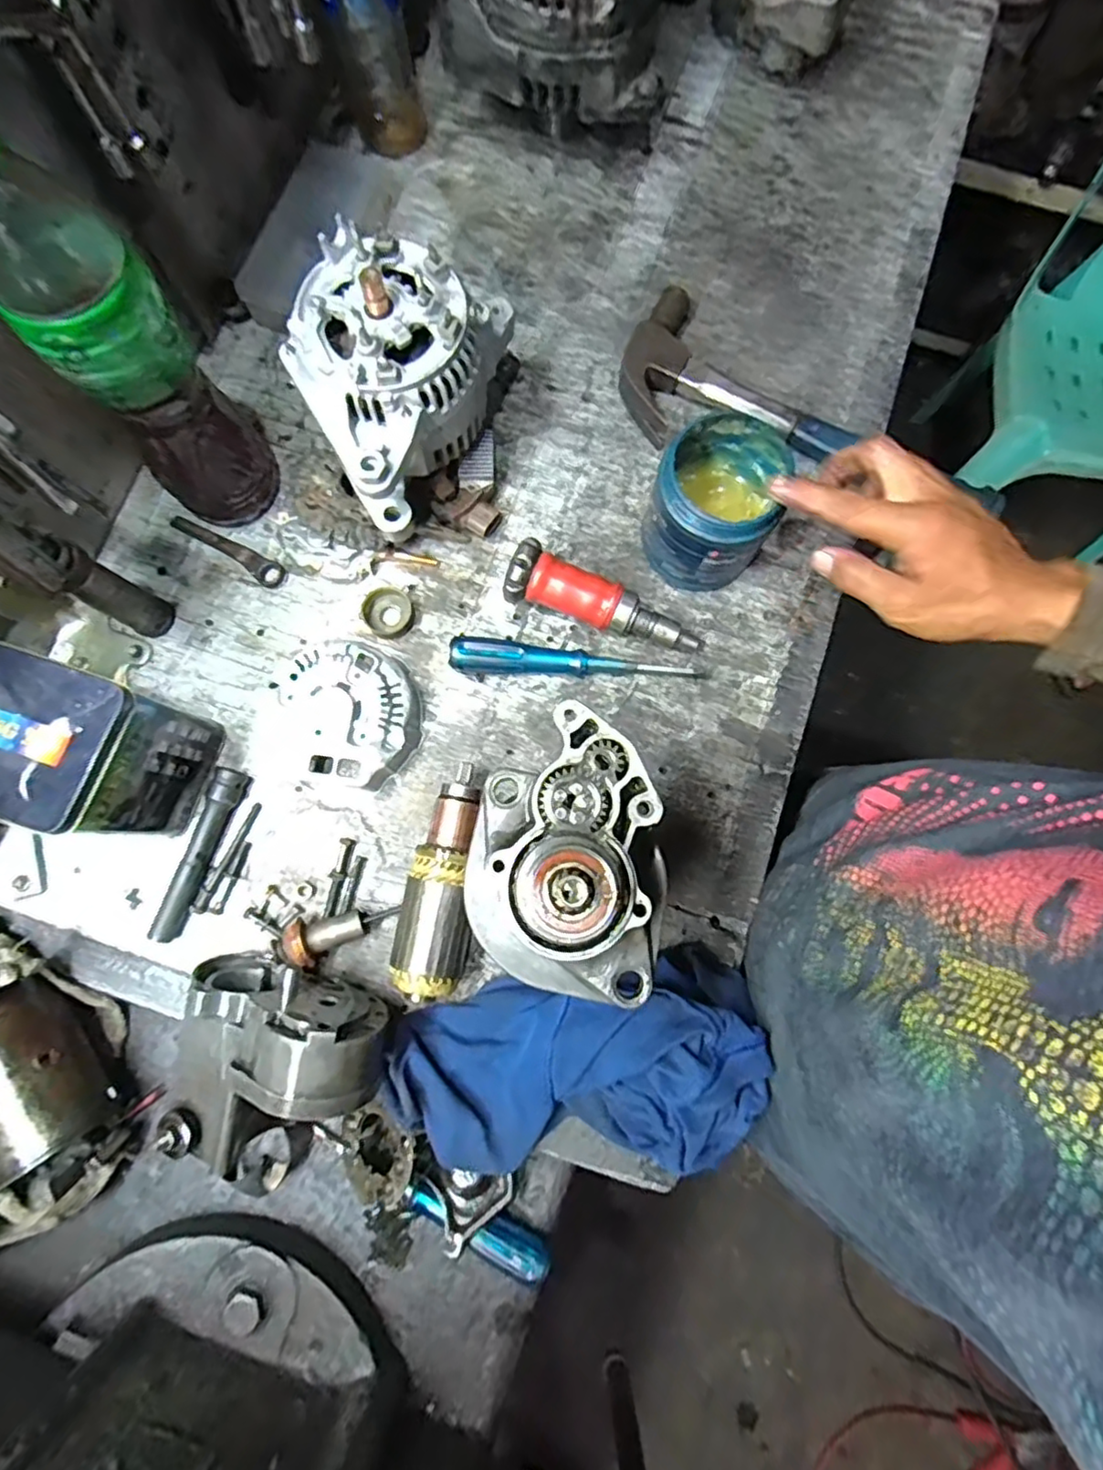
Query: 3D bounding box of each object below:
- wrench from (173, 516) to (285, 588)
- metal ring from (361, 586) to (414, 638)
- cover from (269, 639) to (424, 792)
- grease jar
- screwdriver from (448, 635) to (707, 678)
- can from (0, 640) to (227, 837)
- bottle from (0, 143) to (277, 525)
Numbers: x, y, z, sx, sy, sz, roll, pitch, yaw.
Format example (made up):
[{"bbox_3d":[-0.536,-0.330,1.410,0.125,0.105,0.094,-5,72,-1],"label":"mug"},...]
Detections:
[{"bbox_3d":[-0.260,-0.152,0.513,0.106,0.012,0.020,34,80,6],"label":"wrench"},{"bbox_3d":[-0.129,-0.098,0.506,0.038,0.011,0.039,0,79,-1],"label":"metal ring"},{"bbox_3d":[-0.153,-0.016,0.477,0.106,0.035,0.103,27,79,4],"label":"cover"},{"bbox_3d":[0.122,-0.170,0.478,0.082,0.098,0.091,32,80,7],"label":"grease jar"},{"bbox_3d":[0.019,-0.057,0.492,0.191,0.024,0.025,4,79,0],"label":"screwdriver"},{"bbox_3d":[-0.315,0.007,0.423,0.125,0.126,0.093,18,79,3],"label":"can"},{"bbox_3d":[-0.256,-0.230,0.397,0.080,0.269,0.073,-43,82,-9],"label":"bottle"}]

